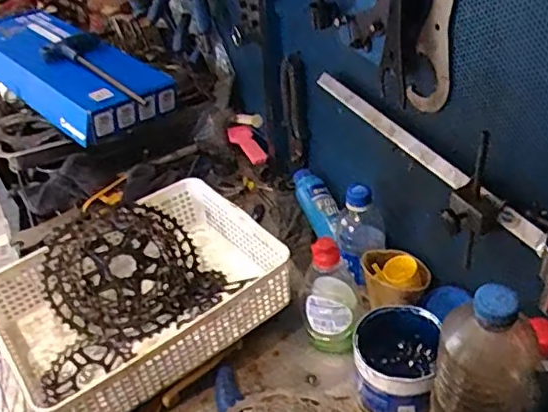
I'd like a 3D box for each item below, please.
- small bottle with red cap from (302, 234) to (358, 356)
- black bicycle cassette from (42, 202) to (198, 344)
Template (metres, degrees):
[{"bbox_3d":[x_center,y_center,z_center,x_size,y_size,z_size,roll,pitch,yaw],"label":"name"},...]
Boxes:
[{"bbox_3d":[0.072,0.108,0.725,0.068,0.162,0.051,6,38,14],"label":"small bottle with red cap"},{"bbox_3d":[-0.197,0.091,0.793,0.184,0.045,0.184,6,61,-11],"label":"black bicycle cassette"}]

